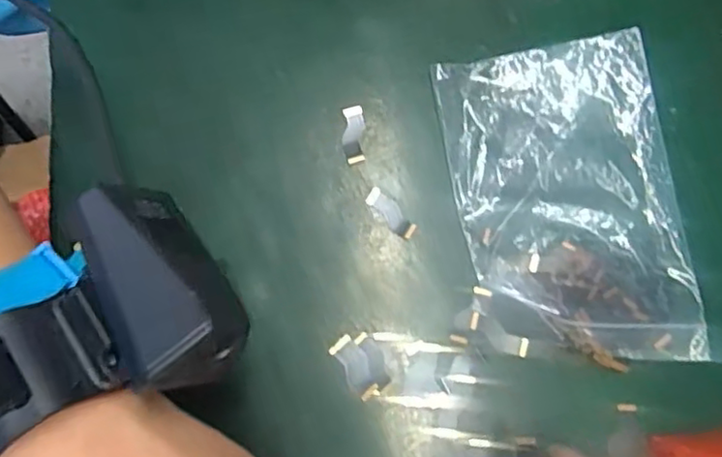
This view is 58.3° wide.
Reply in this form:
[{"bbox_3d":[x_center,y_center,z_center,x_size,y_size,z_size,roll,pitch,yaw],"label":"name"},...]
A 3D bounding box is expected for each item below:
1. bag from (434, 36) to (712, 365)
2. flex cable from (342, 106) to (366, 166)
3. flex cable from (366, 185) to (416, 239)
[{"bbox_3d":[0.092,-0.014,0.288,0.095,0.013,0.147,-9,77,-1],"label":"bag"},{"bbox_3d":[-0.003,-0.044,0.302,0.010,0.004,0.027,0,77,1],"label":"flex cable"},{"bbox_3d":[0.014,-0.007,0.293,0.009,0.004,0.027,-42,80,-8],"label":"flex cable"}]

